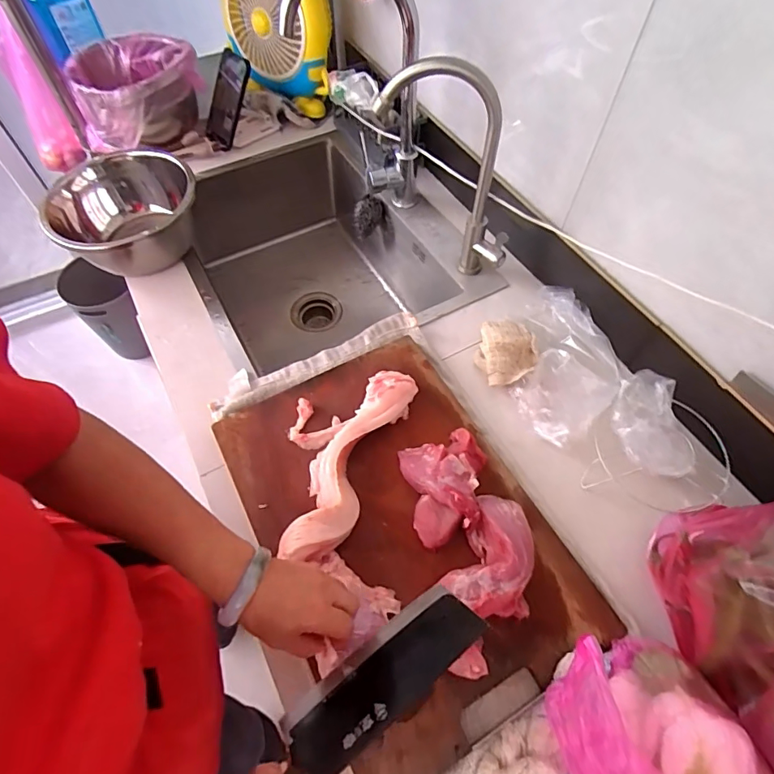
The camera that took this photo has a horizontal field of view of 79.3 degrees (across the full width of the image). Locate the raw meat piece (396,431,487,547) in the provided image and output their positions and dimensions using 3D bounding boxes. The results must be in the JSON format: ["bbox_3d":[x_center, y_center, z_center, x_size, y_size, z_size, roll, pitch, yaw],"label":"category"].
[{"bbox_3d":[0.073,0.112,0.546,0.099,0.033,0.125,-9,59,-6],"label":"raw meat piece"}]

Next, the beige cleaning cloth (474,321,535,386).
[{"bbox_3d":[0.171,-0.055,0.665,0.084,0.034,0.096,-14,60,-9],"label":"beige cleaning cloth"}]

